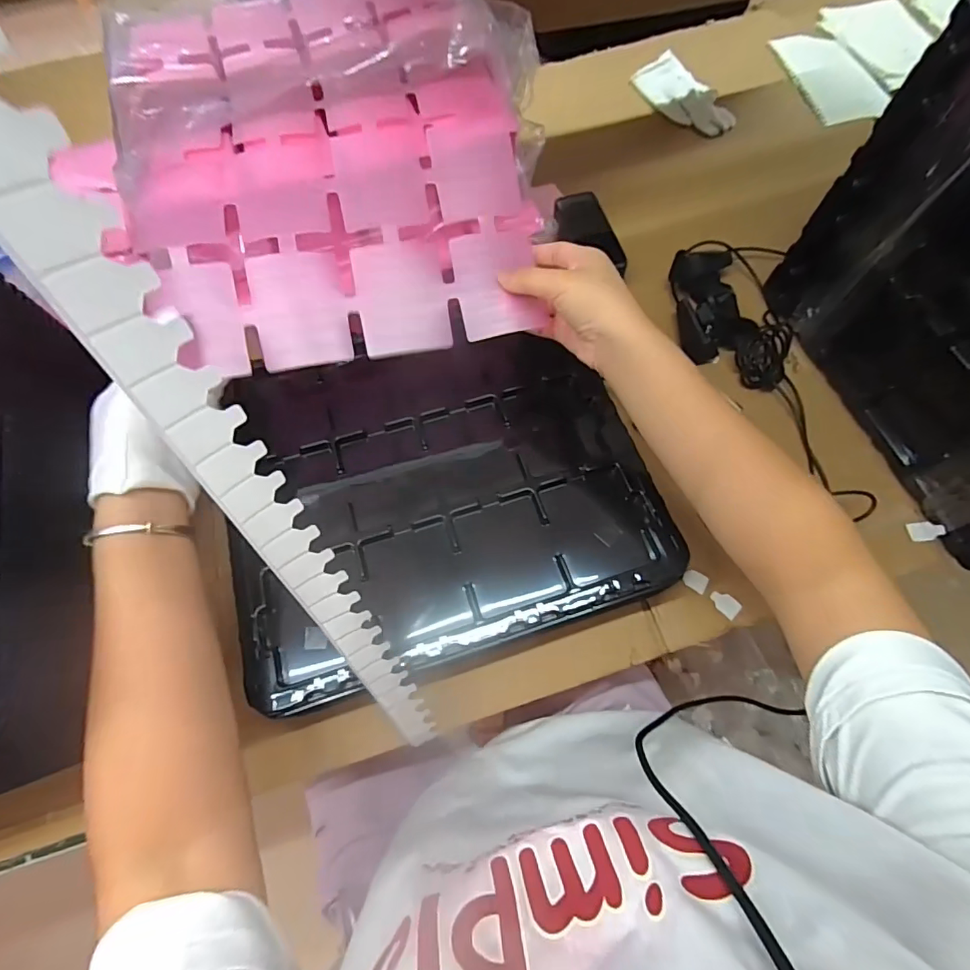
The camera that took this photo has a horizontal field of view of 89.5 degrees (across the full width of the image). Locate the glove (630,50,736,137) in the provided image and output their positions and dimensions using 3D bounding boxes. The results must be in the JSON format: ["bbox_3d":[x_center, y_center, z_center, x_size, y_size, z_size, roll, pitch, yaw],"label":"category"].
[{"bbox_3d":[0.291,-0.579,0.728,0.084,0.020,0.171,-28,70,-10],"label":"glove"}]

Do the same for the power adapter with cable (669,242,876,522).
[{"bbox_3d":[0.307,-0.127,0.547,0.129,0.052,0.362,-9,68,-2],"label":"power adapter with cable"}]

